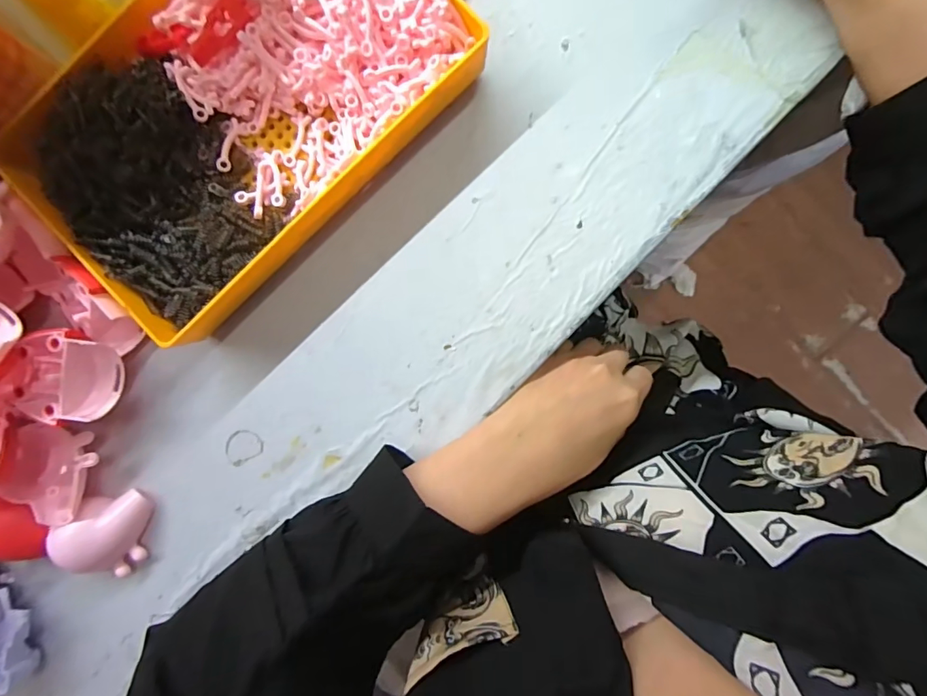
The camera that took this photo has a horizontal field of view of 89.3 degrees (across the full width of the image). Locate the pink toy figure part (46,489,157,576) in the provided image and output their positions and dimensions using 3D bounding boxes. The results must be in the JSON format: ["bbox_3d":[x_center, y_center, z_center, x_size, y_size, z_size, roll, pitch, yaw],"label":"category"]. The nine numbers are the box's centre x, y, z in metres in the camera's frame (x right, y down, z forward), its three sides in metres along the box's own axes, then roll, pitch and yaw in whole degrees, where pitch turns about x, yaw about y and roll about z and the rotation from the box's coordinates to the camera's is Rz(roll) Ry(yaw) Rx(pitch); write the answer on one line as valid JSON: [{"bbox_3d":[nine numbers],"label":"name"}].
[{"bbox_3d":[-0.223,0.118,0.294,0.051,0.023,0.048,0,93,2],"label":"pink toy figure part"}]

